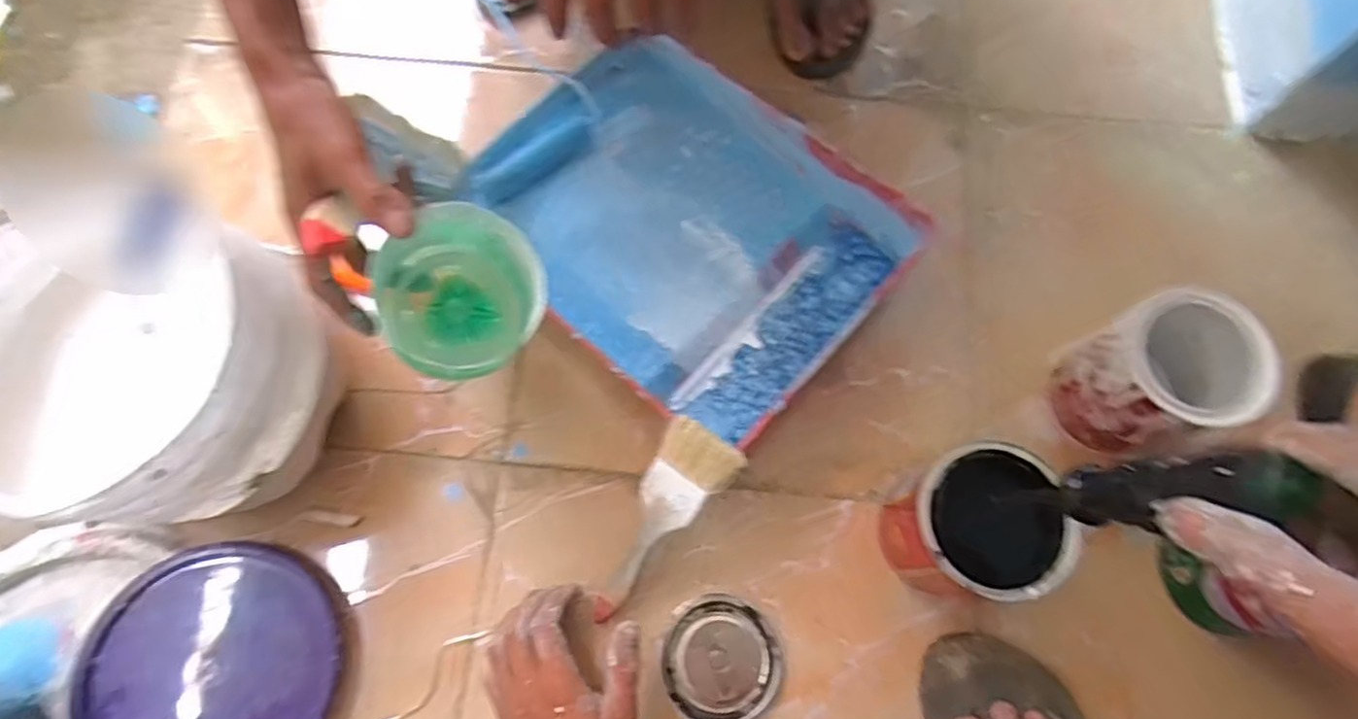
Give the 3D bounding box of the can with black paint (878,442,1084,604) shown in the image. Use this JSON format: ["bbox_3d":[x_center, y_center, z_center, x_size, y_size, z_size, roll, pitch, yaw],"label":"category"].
[{"bbox_3d":[0.211,0.124,0.519,0.098,0.121,0.101,0,72,0],"label":"can with black paint"}]

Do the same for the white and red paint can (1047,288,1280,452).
[{"bbox_3d":[0.371,0.014,0.554,0.102,0.134,0.094,0,72,0],"label":"white and red paint can"}]

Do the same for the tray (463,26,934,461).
[{"bbox_3d":[0.007,-0.124,0.625,0.336,0.067,0.267,42,76,12],"label":"tray"}]

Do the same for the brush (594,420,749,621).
[{"bbox_3d":[-0.018,0.126,0.527,0.059,0.012,0.173,34,104,10],"label":"brush"}]

